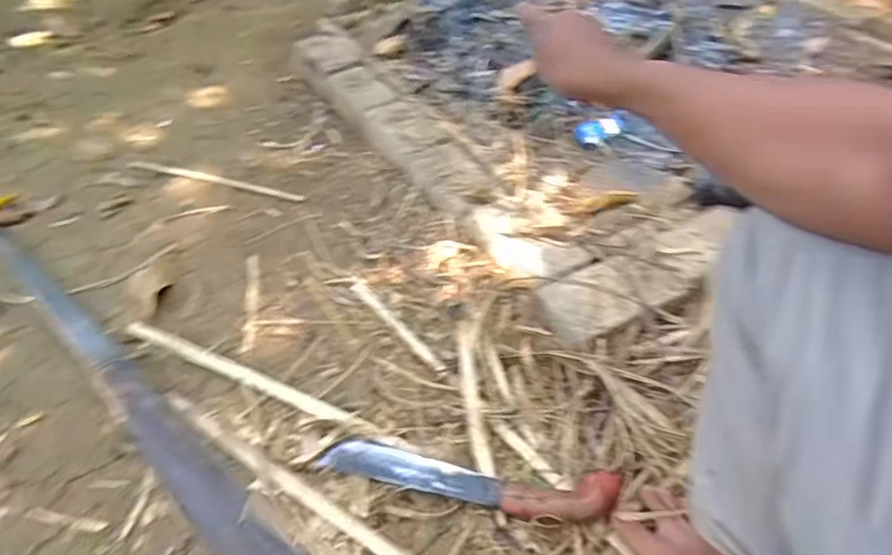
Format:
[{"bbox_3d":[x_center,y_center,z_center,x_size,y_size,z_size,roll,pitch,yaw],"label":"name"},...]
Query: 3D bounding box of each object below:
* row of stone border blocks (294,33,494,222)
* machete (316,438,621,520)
[{"bbox_3d":[-0.144,-0.369,1.323,0.153,0.087,0.904,-22,45,-18],"label":"row of stone border blocks"},{"bbox_3d":[0.020,0.230,0.681,0.343,0.033,0.063,8,44,13],"label":"machete"}]

